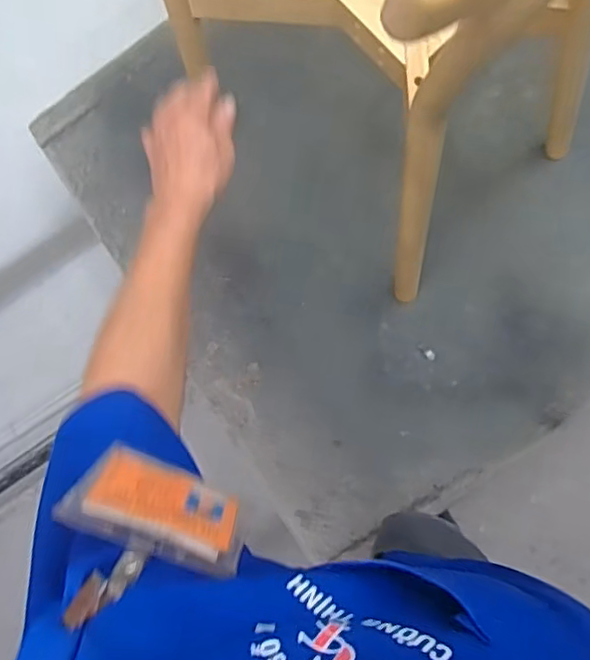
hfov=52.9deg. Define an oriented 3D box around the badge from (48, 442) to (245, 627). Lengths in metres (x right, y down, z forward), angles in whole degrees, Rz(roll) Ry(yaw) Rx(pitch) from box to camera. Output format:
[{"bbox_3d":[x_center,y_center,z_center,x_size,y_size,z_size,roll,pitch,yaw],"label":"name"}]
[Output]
[{"bbox_3d":[-0.074,0.109,0.323,0.095,0.117,0.010,19,109,-10],"label":"badge"}]

